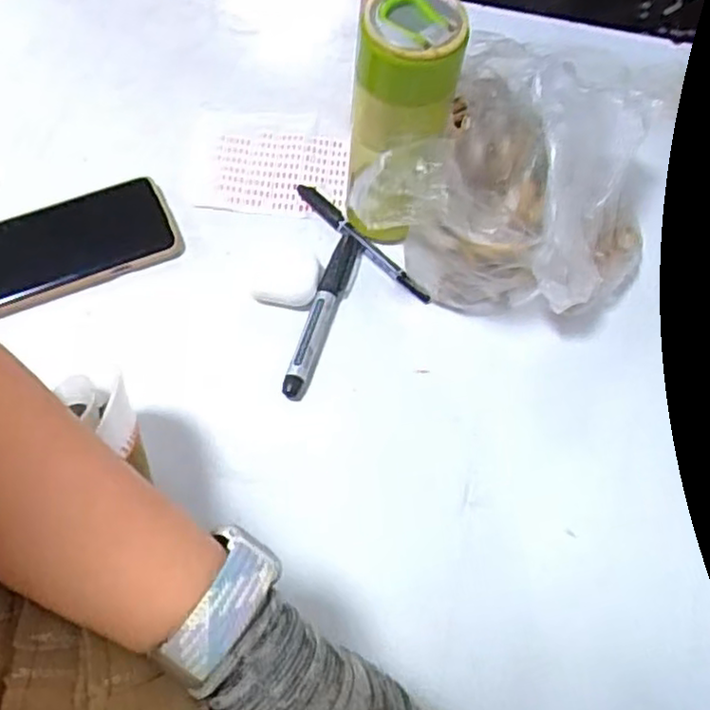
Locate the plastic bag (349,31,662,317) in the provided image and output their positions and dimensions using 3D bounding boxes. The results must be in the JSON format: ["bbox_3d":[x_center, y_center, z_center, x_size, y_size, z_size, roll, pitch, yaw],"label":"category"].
[{"bbox_3d":[0.137,-0.135,0.512,0.193,0.128,0.252,28,66,9],"label":"plastic bag"}]

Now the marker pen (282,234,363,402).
[{"bbox_3d":[-0.023,-0.032,0.515,0.021,0.014,0.140,17,65,4],"label":"marker pen"}]

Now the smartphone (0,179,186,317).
[{"bbox_3d":[-0.221,-0.085,0.530,0.164,0.012,0.079,-21,68,-13],"label":"smartphone"}]

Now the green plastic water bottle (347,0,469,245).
[{"bbox_3d":[0.026,-0.150,0.478,0.057,0.189,0.062,1,65,-3],"label":"green plastic water bottle"}]

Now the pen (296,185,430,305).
[{"bbox_3d":[0.004,-0.090,0.549,0.014,0.009,0.143,-38,73,-19],"label":"pen"}]

